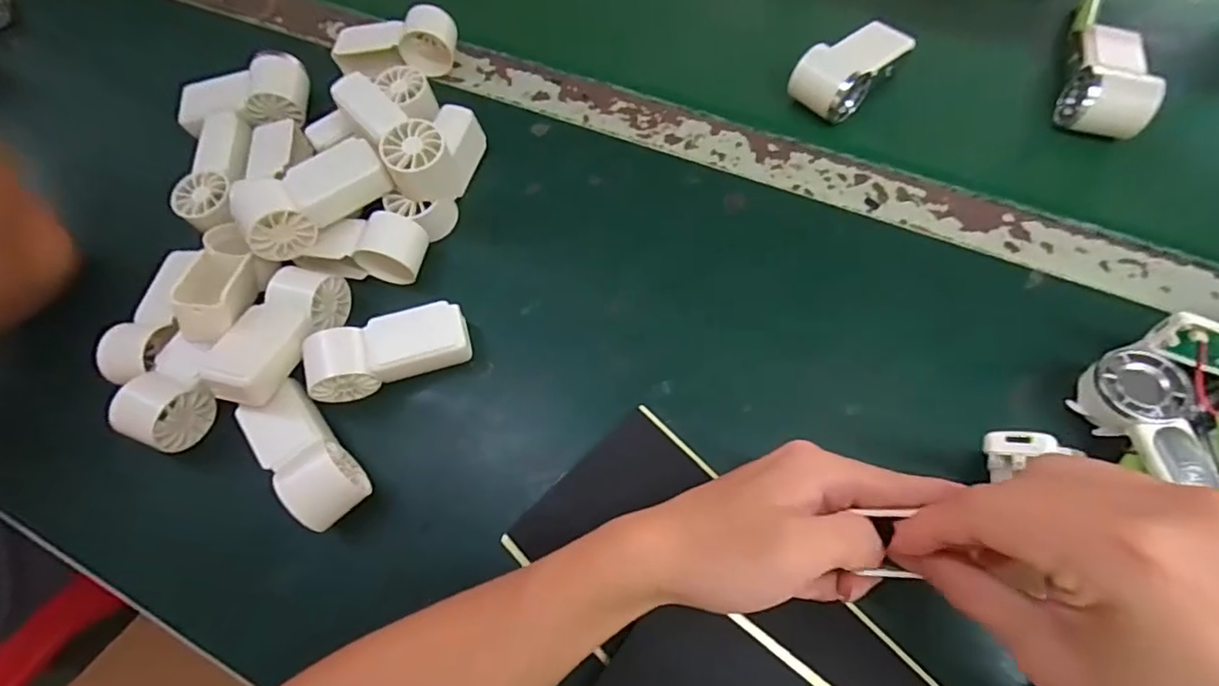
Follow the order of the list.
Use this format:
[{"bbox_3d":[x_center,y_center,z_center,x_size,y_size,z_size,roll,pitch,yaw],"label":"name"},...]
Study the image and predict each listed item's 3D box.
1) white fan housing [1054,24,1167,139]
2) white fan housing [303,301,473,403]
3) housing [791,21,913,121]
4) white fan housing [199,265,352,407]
[{"bbox_3d":[0.351,-0.187,0.394,0.048,0.034,0.086,21,70,13],"label":"white fan housing"},{"bbox_3d":[-0.132,0.006,0.345,0.091,0.030,0.036,-19,66,-3],"label":"white fan housing"},{"bbox_3d":[0.179,-0.204,0.418,0.098,0.032,0.045,-40,69,-12],"label":"housing"},{"bbox_3d":[-0.198,-0.008,0.340,0.038,0.034,0.092,15,52,9],"label":"white fan housing"}]

